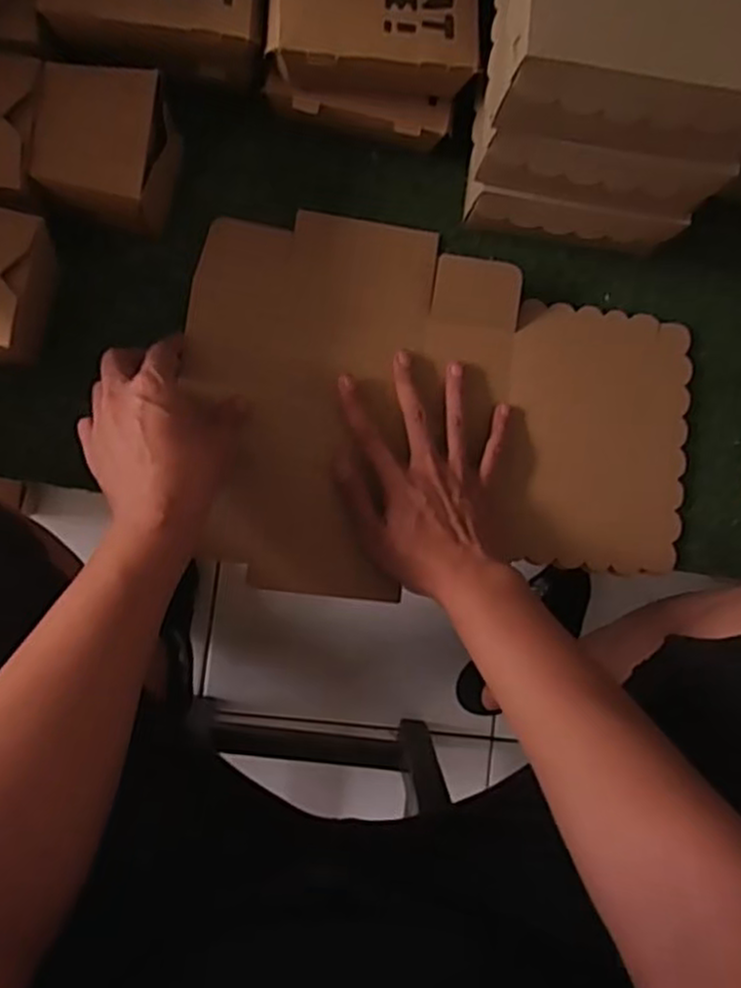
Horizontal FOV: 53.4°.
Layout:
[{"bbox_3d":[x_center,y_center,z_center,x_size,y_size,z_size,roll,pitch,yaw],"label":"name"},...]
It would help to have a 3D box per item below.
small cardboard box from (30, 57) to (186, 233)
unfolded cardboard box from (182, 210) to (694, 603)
[{"bbox_3d":[-0.193,-0.250,0.550,0.088,0.065,0.098,6,85,-5],"label":"small cardboard box"},{"bbox_3d":[0.059,-0.064,0.608,0.414,0.021,0.300,7,85,-5],"label":"unfolded cardboard box"}]

